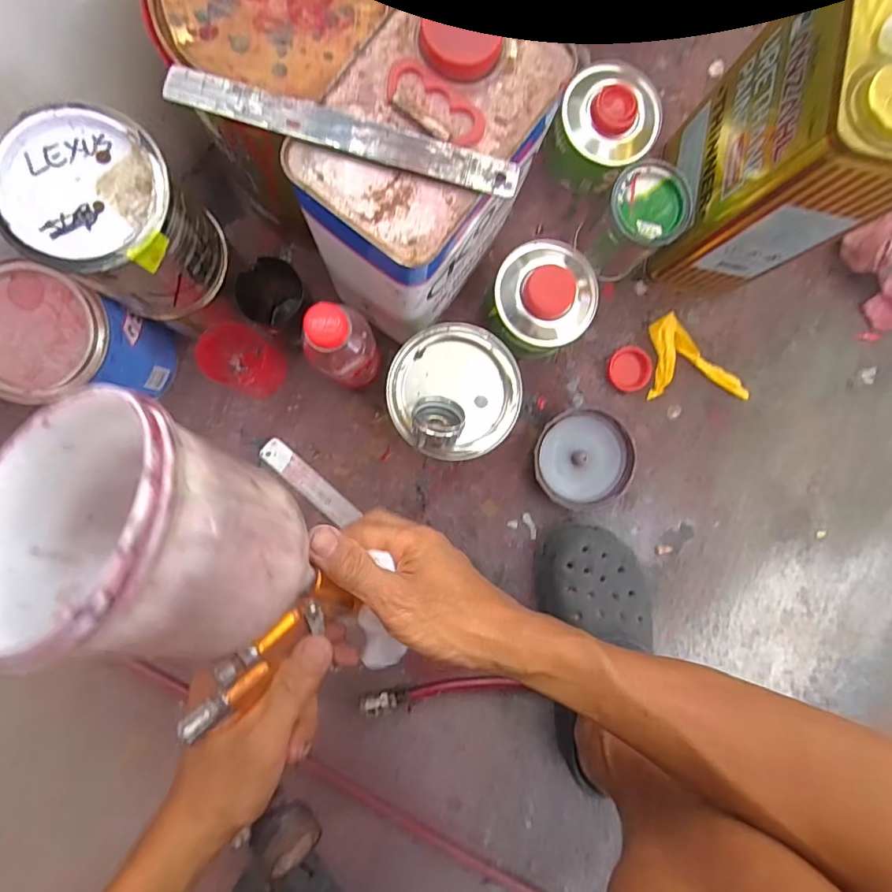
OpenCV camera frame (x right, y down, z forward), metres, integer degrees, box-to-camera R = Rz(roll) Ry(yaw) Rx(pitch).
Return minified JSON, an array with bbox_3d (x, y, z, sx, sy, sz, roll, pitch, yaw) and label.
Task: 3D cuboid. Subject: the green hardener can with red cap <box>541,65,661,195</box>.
[{"bbox_3d":[0.162,-0.327,0.525,0.097,0.080,0.092,0,88,-7],"label":"green hardener can with red cap"}]

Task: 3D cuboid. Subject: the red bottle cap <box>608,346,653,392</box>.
[{"bbox_3d":[0.202,-0.084,0.554,0.045,0.012,0.048,0,88,-7],"label":"red bottle cap"}]

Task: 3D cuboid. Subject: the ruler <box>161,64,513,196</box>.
[{"bbox_3d":[-0.056,-0.177,0.286,0.198,0.005,0.021,14,89,-4],"label":"ruler"}]

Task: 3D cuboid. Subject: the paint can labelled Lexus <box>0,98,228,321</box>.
[{"bbox_3d":[-0.224,-0.152,0.353,0.099,0.112,0.099,26,88,-4],"label":"paint can labelled Lexus"}]

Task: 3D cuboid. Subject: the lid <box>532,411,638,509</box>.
[{"bbox_3d":[0.146,0.015,0.542,0.100,0.031,0.100,0,88,-7],"label":"lid"}]

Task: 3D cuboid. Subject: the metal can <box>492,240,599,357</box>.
[{"bbox_3d":[0.096,-0.149,0.515,0.098,0.083,0.101,0,88,-7],"label":"metal can"}]

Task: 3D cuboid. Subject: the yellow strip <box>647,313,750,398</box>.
[{"bbox_3d":[0.280,-0.097,0.553,0.116,0.021,0.091,-2,89,-7],"label":"yellow strip"}]

